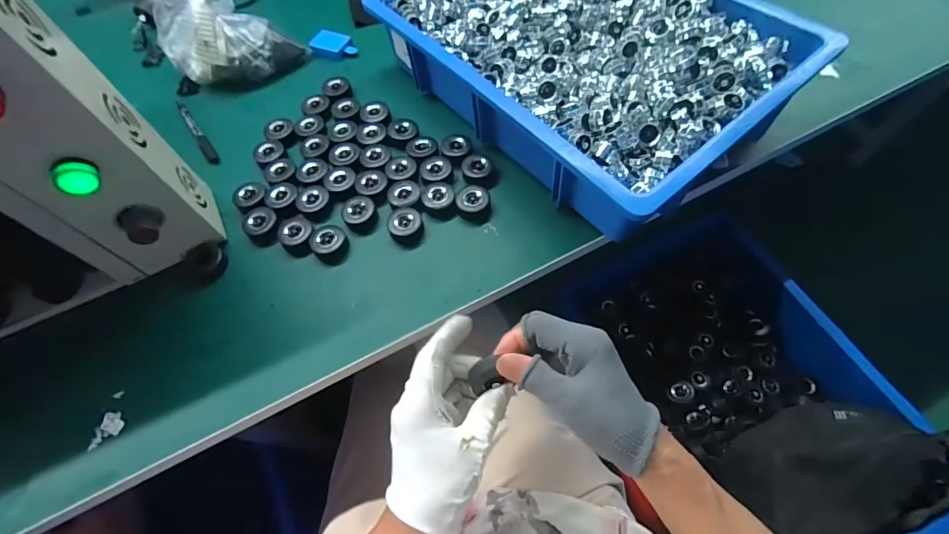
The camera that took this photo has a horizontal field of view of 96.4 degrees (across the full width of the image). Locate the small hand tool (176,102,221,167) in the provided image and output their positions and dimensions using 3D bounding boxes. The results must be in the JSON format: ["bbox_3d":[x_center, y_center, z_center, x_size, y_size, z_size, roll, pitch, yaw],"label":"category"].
[{"bbox_3d":[-0.366,-0.181,0.559,0.014,0.007,0.136,-34,66,-13],"label":"small hand tool"}]

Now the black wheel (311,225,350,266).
[{"bbox_3d":[-0.155,-0.025,0.457,0.037,0.017,0.042,-33,66,-13],"label":"black wheel"}]

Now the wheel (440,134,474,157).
[{"bbox_3d":[-0.021,-0.145,0.505,0.036,0.009,0.029,-14,63,-3],"label":"wheel"}]

